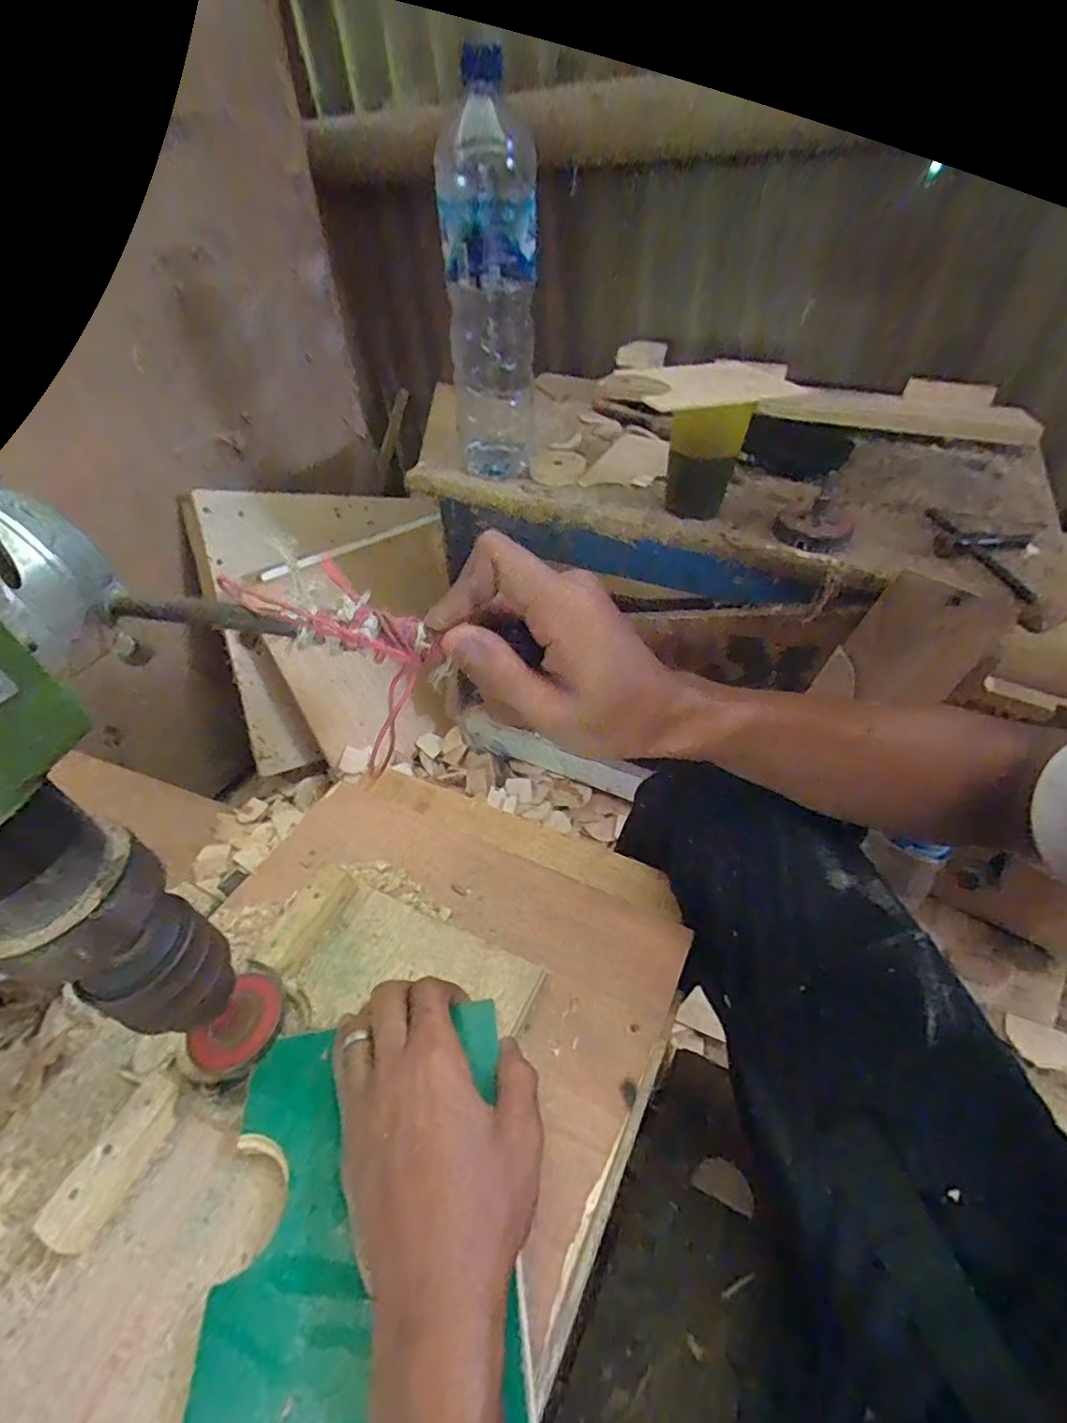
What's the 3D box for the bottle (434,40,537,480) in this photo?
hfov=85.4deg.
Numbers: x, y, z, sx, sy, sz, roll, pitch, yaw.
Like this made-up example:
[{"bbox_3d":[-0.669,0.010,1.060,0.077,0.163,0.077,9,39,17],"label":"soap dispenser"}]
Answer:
[{"bbox_3d":[-0.041,-0.404,0.573,0.087,0.314,0.082,-3,44,0],"label":"bottle"}]

